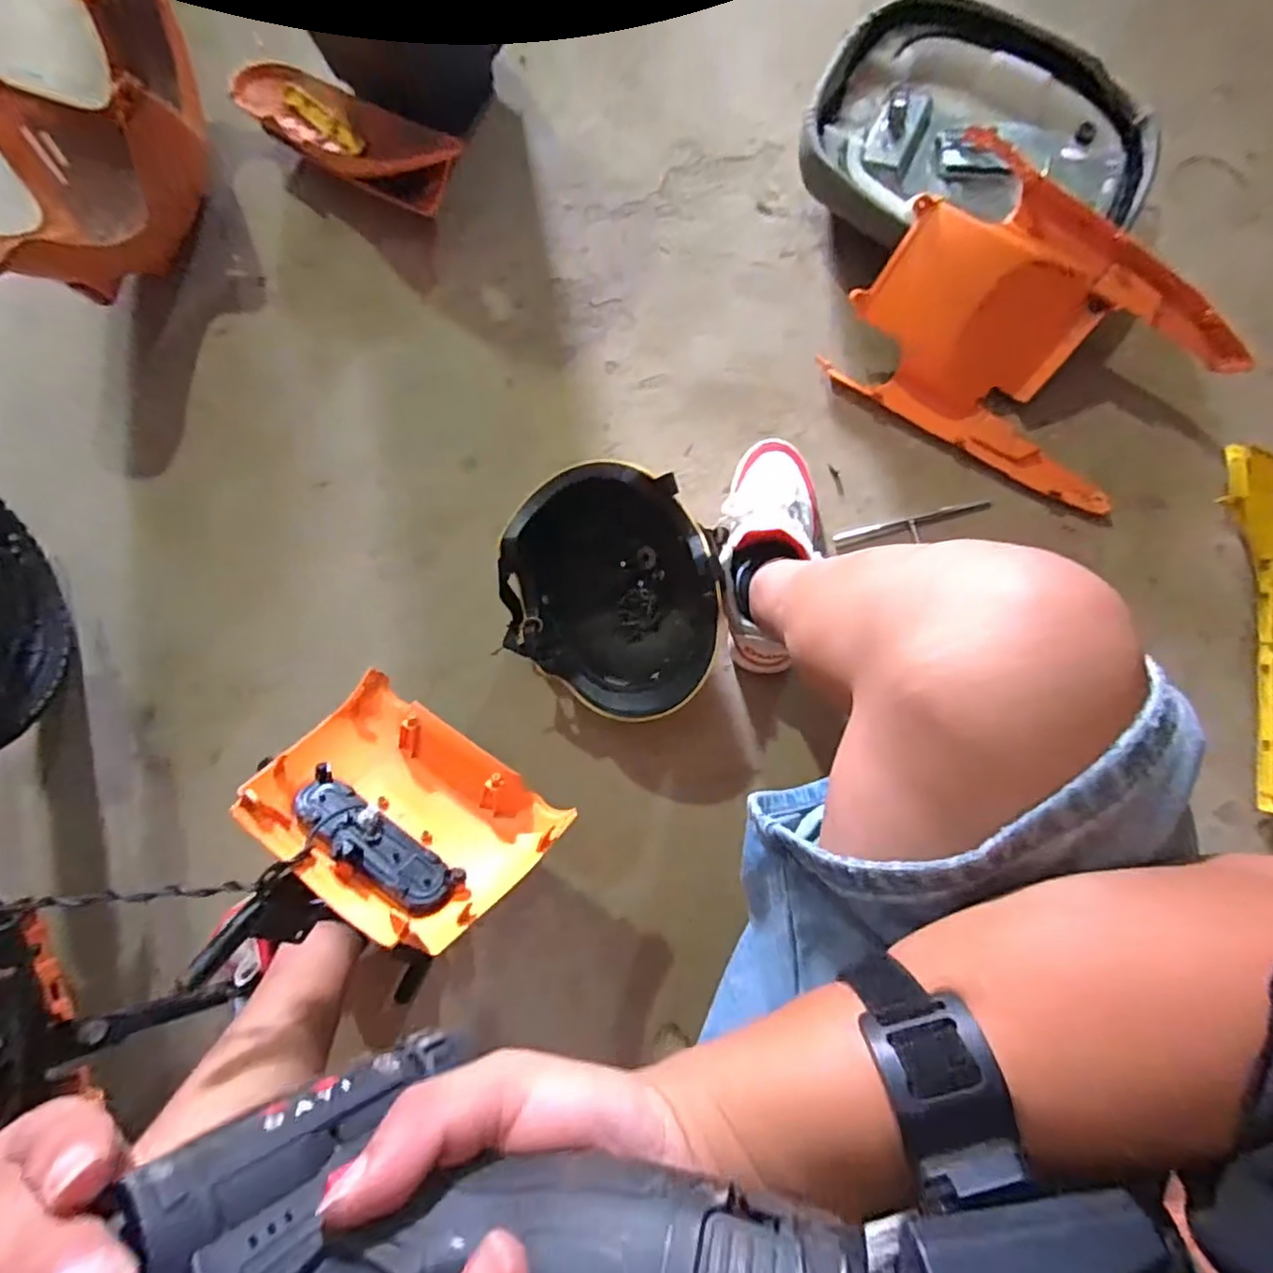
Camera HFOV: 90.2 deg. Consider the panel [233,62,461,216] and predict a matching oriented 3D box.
[{"bbox_3d":[-0.383,-0.667,0.844,0.334,0.070,0.125,27,87,7],"label":"panel"}]

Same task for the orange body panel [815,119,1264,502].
[{"bbox_3d":[0.436,-0.332,0.702,0.369,0.128,0.253,34,88,7],"label":"orange body panel"}]

